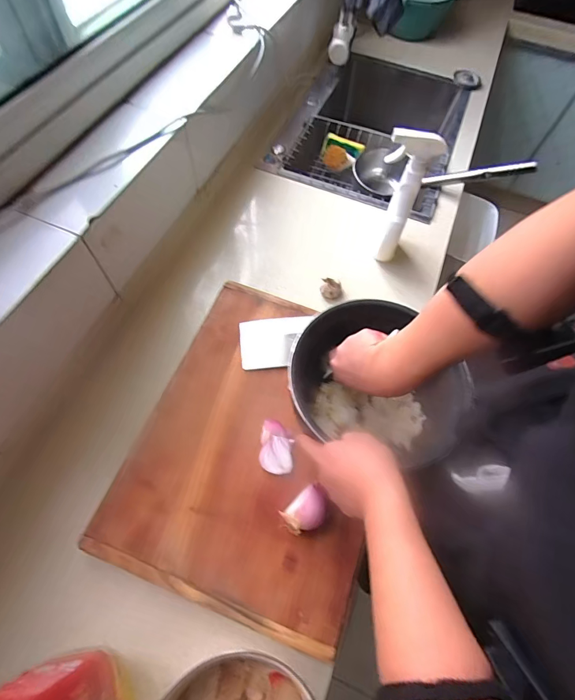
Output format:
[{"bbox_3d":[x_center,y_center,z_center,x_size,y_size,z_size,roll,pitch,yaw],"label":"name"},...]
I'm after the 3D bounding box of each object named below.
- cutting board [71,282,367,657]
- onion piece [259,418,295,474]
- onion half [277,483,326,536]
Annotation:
[{"bbox_3d":[-0.035,0.130,0.583,0.360,0.022,0.481,19,64,6],"label":"cutting board"},{"bbox_3d":[-0.017,0.149,0.567,0.050,0.022,0.079,5,63,-1],"label":"onion piece"},{"bbox_3d":[0.026,0.225,0.510,0.063,0.055,0.045,-34,70,-18],"label":"onion half"}]

